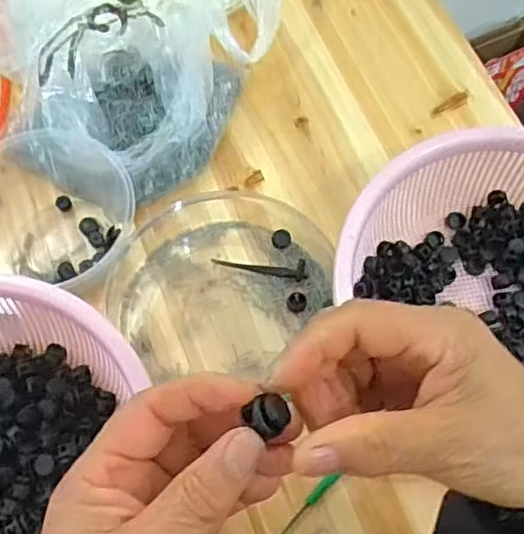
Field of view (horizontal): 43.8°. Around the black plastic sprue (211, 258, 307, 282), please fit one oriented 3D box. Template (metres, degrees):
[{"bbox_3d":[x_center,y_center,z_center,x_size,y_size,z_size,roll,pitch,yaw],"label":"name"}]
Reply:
[{"bbox_3d":[-0.002,-0.001,0.586,0.083,0.006,0.020,7,68,2],"label":"black plastic sprue"}]

